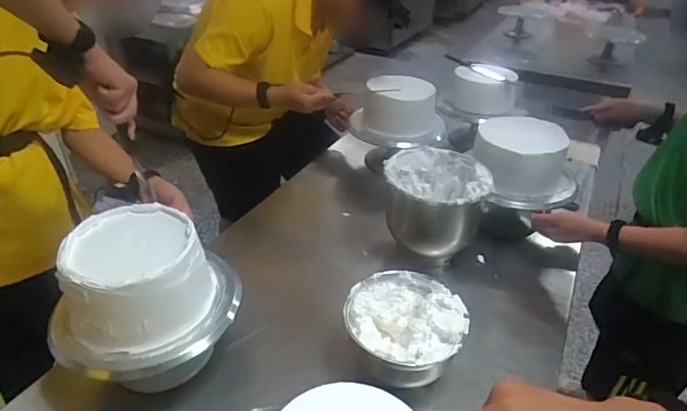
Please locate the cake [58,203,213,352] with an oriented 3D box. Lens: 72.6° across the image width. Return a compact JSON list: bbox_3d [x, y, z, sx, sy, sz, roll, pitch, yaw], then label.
[{"bbox_3d":[-0.316,0.107,0.718,0.195,0.122,0.190,1,34,-1],"label":"cake"}]

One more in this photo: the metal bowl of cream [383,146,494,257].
[{"bbox_3d":[0.199,-0.006,1.033,0.214,0.167,0.217,1,34,-1],"label":"metal bowl of cream"}]

